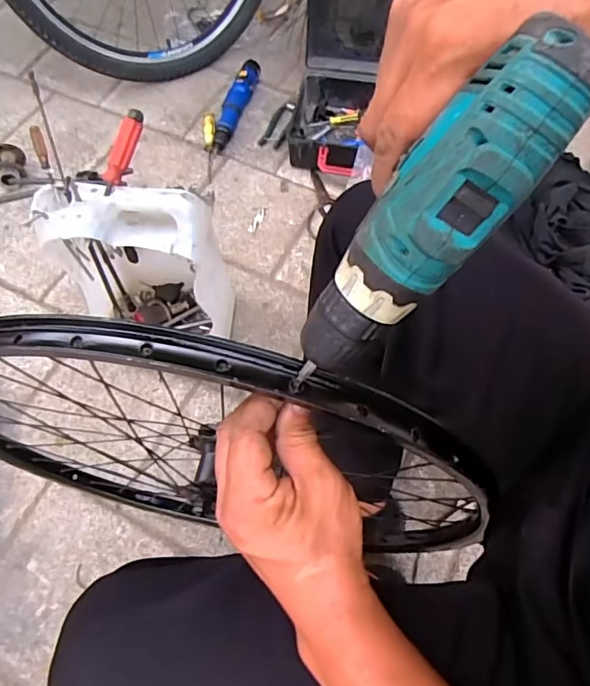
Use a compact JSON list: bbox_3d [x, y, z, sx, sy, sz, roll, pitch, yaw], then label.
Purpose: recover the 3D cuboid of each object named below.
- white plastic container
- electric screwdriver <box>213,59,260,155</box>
[{"bbox_3d":[-0.229,-0.130,0.809,0.238,0.327,0.135,7,62,5],"label":"white plastic container"},{"bbox_3d":[-0.137,-0.554,1.193,0.041,0.049,0.262,18,80,12],"label":"electric screwdriver"}]

